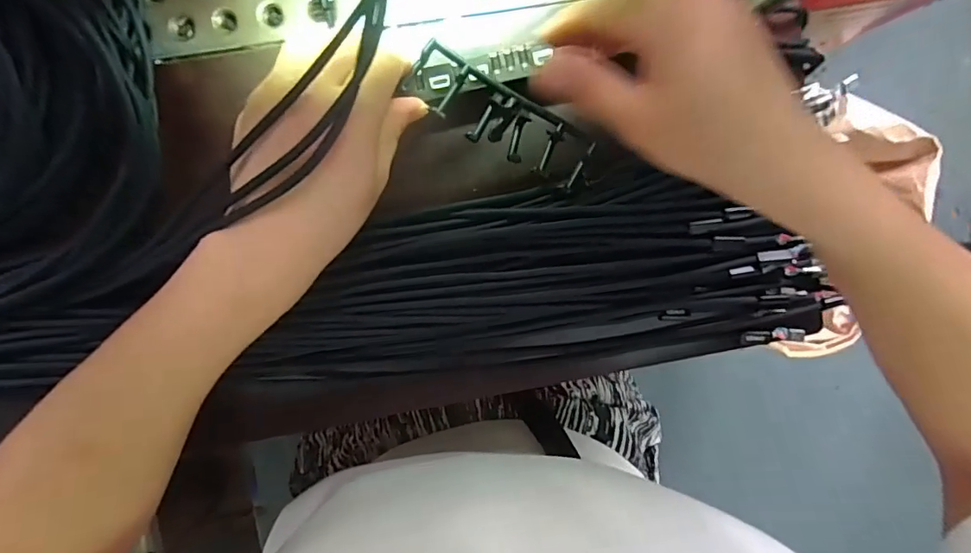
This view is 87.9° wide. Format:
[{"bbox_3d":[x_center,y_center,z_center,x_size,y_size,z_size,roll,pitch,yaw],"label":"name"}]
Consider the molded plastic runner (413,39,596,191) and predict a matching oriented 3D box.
[{"bbox_3d":[0.009,-0.087,0.279,0.106,0.014,0.033,31,94,-6],"label":"molded plastic runner"}]

